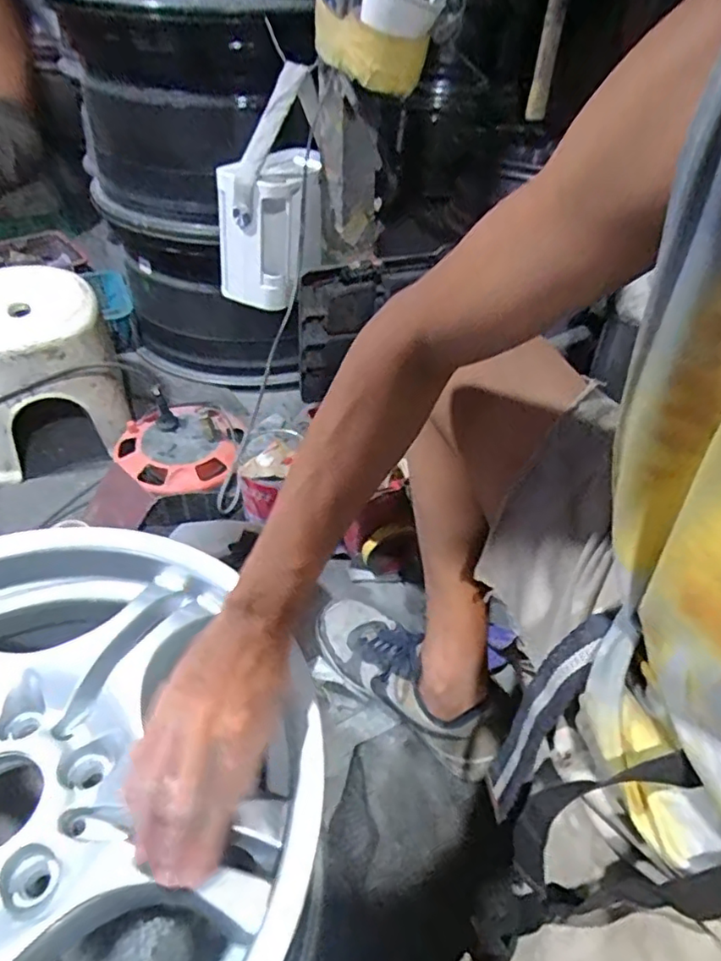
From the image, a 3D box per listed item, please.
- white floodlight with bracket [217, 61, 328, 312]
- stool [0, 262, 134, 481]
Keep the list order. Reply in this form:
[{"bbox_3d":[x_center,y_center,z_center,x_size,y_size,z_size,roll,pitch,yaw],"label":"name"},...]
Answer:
[{"bbox_3d":[-0.106,-0.365,0.767,0.082,0.242,0.151,31,49,27],"label":"white floodlight with bracket"},{"bbox_3d":[-0.516,-0.183,0.960,0.226,0.237,0.230,-15,45,-19],"label":"stool"}]

